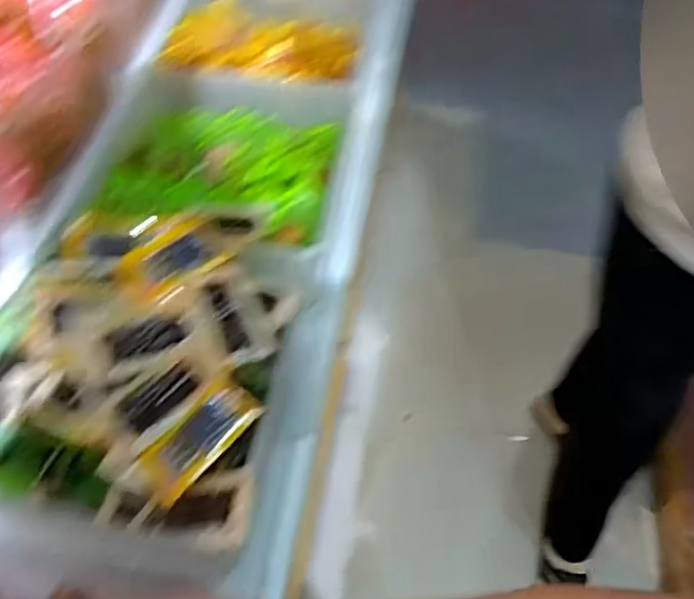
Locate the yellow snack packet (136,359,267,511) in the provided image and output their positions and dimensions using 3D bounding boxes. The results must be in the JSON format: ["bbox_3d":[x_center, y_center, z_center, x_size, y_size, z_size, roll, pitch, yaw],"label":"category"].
[{"bbox_3d":[-0.127,0.121,0.578,0.052,0.030,0.115,35,58,20],"label":"yellow snack packet"}]

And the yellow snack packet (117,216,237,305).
[{"bbox_3d":[-0.171,-0.039,0.646,0.103,0.016,0.063,-30,61,-24],"label":"yellow snack packet"}]

